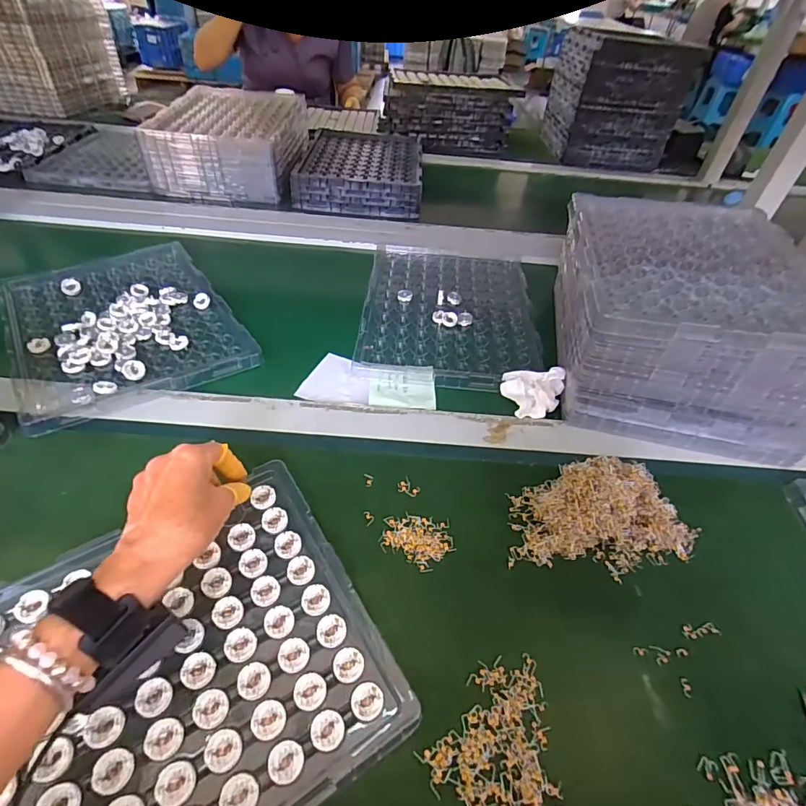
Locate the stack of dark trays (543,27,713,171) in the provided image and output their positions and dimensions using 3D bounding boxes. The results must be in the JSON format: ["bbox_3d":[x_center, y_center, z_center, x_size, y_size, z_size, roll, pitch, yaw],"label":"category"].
[{"bbox_3d":[0.565,-0.840,1.231,0.287,0.262,0.299,2,45,-4],"label":"stack of dark trays"}]

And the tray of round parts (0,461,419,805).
[{"bbox_3d":[-0.195,0.203,0.323,0.340,0.019,0.254,-23,53,-25],"label":"tray of round parts"}]

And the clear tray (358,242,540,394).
[{"bbox_3d":[0.072,-0.152,0.700,0.254,0.016,0.354,6,46,0],"label":"clear tray"}]

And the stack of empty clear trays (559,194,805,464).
[{"bbox_3d":[0.340,-0.126,0.583,0.261,0.171,0.348,11,45,5],"label":"stack of empty clear trays"}]

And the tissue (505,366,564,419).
[{"bbox_3d":[0.156,-0.014,0.549,0.077,0.035,0.066,9,45,2],"label":"tissue"}]

